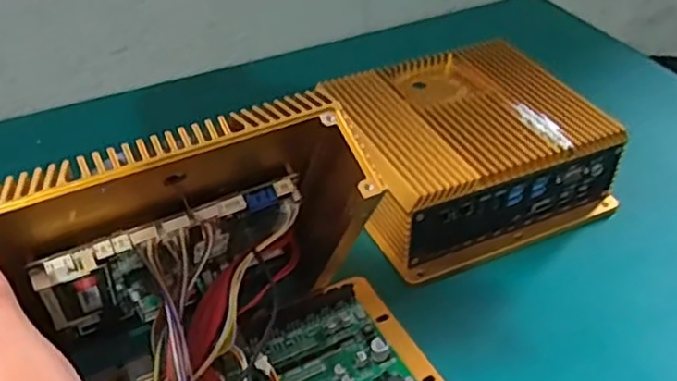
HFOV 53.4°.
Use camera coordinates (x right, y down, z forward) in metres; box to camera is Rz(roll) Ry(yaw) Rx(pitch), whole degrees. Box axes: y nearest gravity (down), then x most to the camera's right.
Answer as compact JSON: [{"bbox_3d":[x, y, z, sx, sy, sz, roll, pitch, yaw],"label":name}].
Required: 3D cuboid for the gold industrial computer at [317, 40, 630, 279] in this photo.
[{"bbox_3d":[0.092,-0.033,0.530,0.191,0.077,0.174,-17,44,-21],"label":"gold industrial computer"}]

